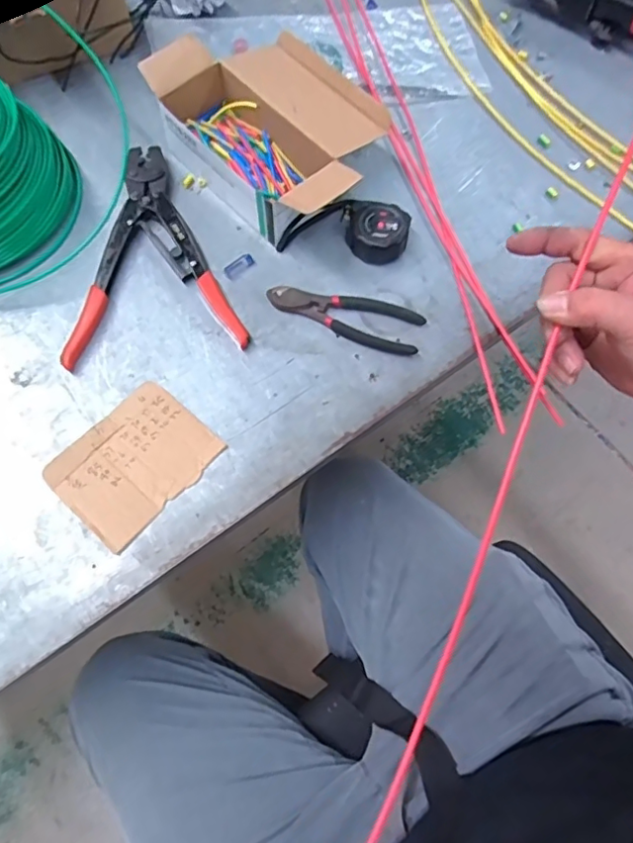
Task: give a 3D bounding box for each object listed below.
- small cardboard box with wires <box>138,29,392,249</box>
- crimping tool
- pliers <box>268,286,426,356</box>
[{"bbox_3d":[-0.035,-0.316,0.605,0.176,0.072,0.236,-39,76,-14],"label":"small cardboard box with wires"},{"bbox_3d":[-0.171,-0.187,0.581,0.175,0.022,0.256,-6,71,-4],"label":"crimping tool"},{"bbox_3d":[0.029,-0.110,0.564,0.156,0.009,0.053,18,71,4],"label":"pliers"}]

